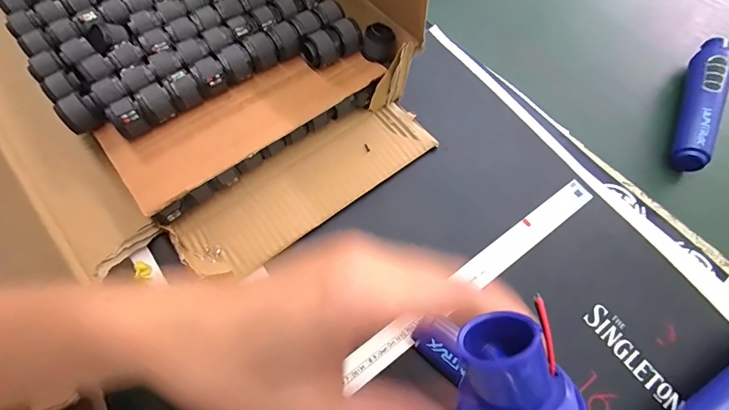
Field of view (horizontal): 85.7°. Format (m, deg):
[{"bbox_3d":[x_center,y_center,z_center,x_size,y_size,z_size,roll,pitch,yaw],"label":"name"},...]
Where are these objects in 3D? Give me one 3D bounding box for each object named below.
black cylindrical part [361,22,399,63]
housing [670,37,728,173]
[{"bbox_3d":[0.016,-0.152,0.372,0.033,0.024,0.026,20,67,5],"label":"black cylindrical part"},{"bbox_3d":[0.359,-0.113,0.421,0.030,0.044,0.173,26,68,8],"label":"housing"}]

